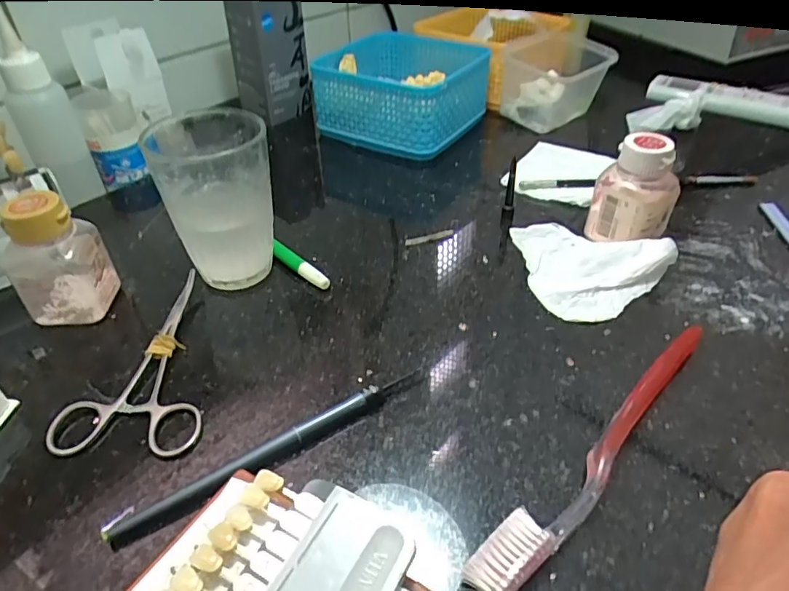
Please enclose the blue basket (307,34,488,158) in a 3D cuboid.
[{"bbox_3d":[0.006,-0.198,0.525,0.159,0.076,0.154,21,45,23],"label":"blue basket"}]

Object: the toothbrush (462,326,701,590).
[{"bbox_3d":[0.097,0.067,0.243,0.182,0.013,0.019,-31,49,-31],"label":"toothbrush"}]

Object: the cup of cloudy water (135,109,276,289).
[{"bbox_3d":[-0.103,-0.055,0.324,0.061,0.095,0.069,-12,41,-13],"label":"cup of cloudy water"}]

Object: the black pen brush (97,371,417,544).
[{"bbox_3d":[-0.053,0.068,0.245,0.147,0.009,0.011,-23,45,-24],"label":"black pen brush"}]

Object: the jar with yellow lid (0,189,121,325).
[{"bbox_3d":[-0.189,-0.020,0.302,0.041,0.072,0.035,-8,41,-9],"label":"jar with yellow lid"}]

